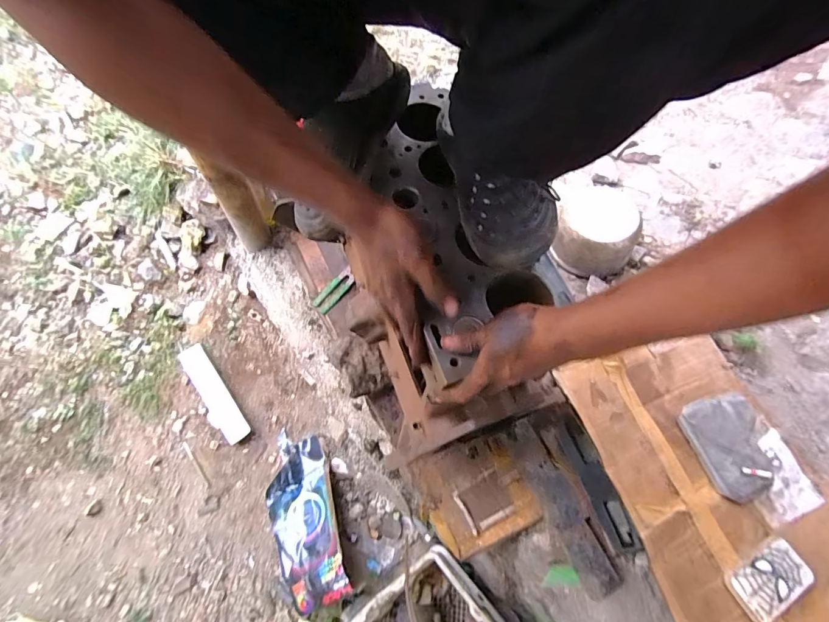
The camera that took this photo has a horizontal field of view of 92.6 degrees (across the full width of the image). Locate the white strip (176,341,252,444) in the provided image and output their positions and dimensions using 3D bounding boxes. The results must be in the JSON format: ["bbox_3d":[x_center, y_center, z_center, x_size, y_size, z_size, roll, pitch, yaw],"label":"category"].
[{"bbox_3d":[-0.706,0.288,1.381,0.095,0.025,0.373,-33,76,-16],"label":"white strip"}]

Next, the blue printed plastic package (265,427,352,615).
[{"bbox_3d":[-0.344,0.625,1.227,0.220,0.085,0.500,-23,55,2],"label":"blue printed plastic package"}]

